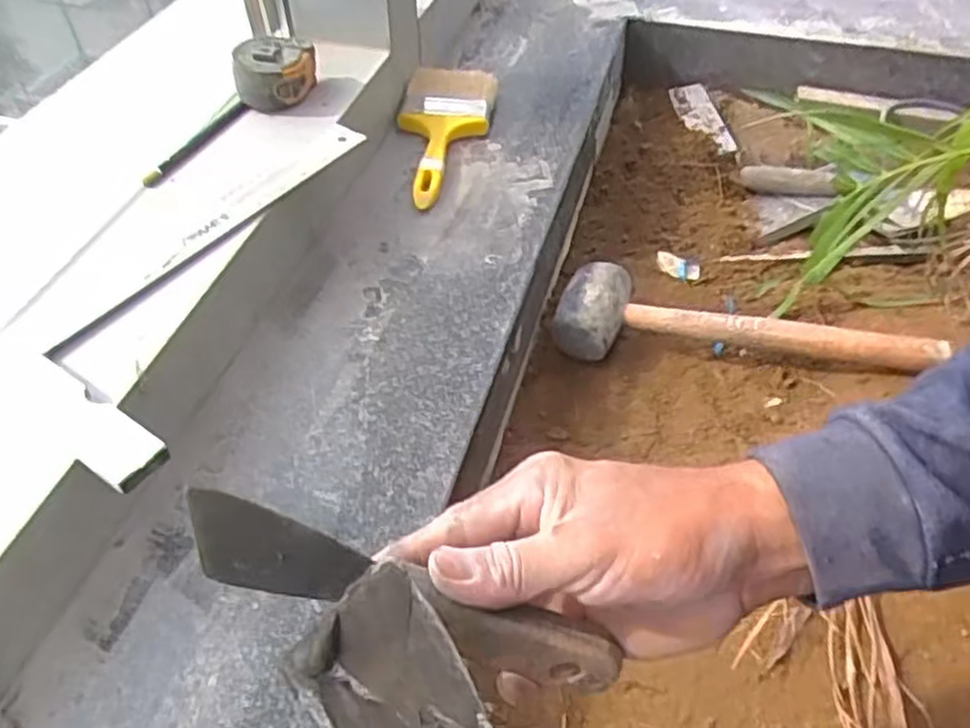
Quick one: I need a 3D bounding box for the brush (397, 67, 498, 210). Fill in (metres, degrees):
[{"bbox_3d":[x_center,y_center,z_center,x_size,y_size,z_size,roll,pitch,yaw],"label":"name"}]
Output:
[{"bbox_3d":[-0.046,-0.249,0.789,0.099,0.029,0.220,3,49,3],"label":"brush"}]

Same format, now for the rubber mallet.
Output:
[{"bbox_3d":[0.229,-0.034,0.693,0.324,0.087,0.094,9,49,9],"label":"rubber mallet"}]

